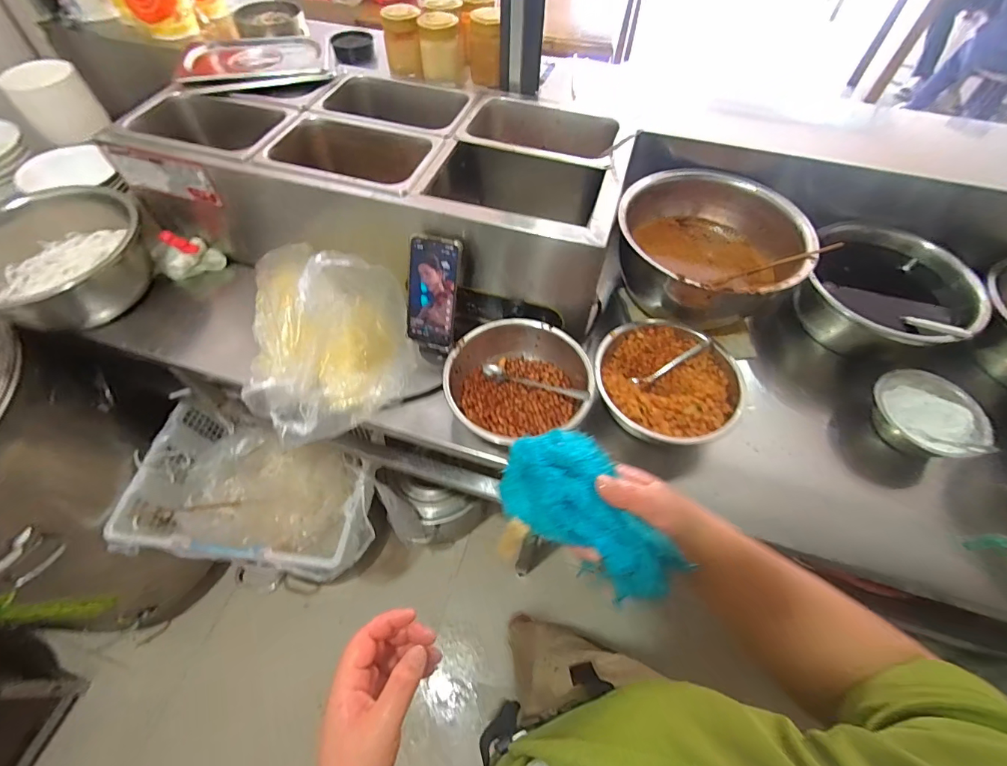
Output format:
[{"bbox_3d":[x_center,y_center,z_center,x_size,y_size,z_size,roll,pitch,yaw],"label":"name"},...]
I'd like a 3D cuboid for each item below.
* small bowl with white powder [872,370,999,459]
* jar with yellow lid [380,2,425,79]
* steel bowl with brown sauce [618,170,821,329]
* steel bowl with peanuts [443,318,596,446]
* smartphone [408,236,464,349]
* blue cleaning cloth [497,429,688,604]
[{"bbox_3d":[0.627,0.049,0.659,0.118,0.066,0.145,-17,59,-11],"label":"small bowl with white powder"},{"bbox_3d":[-0.183,-0.637,0.825,0.072,0.093,0.084,-16,59,-11],"label":"jar with yellow lid"},{"bbox_3d":[0.349,-0.227,0.772,0.299,0.137,0.286,0,57,-1],"label":"steel bowl with brown sauce"},{"bbox_3d":[0.021,-0.007,0.688,0.209,0.085,0.201,0,57,-1],"label":"steel bowl with peanuts"},{"bbox_3d":[-0.107,-0.133,0.670,0.080,0.170,0.009,13,29,7],"label":"smartphone"},{"bbox_3d":[0.068,0.101,0.342,0.150,0.050,0.073,44,65,0],"label":"blue cleaning cloth"}]

